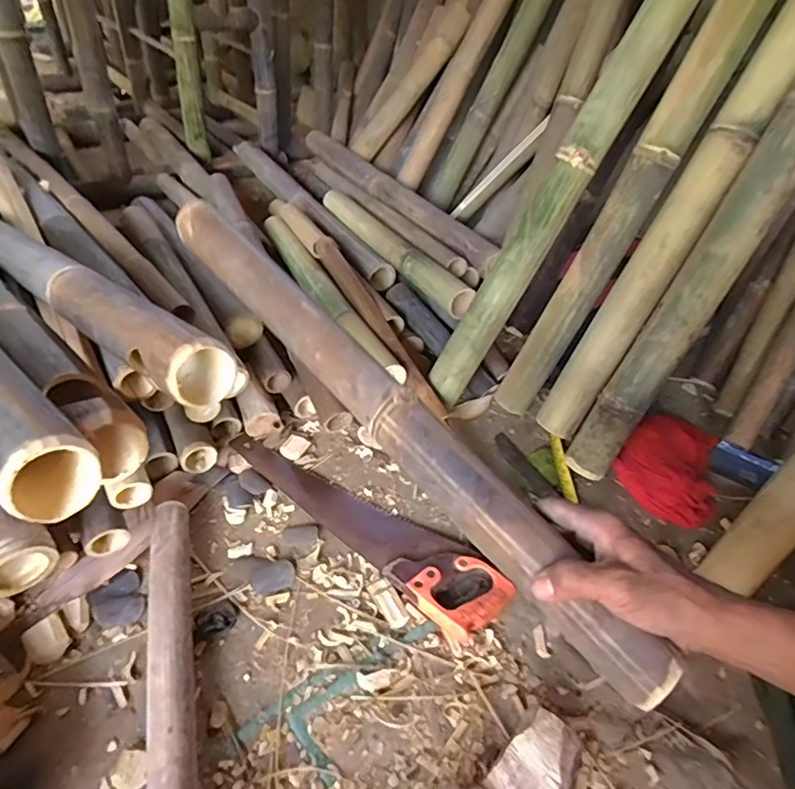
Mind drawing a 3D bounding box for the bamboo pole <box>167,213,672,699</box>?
[{"bbox_3d":[-0.026,-0.001,0.501,0.048,0.042,0.633,-28,60,-35],"label":"bamboo pole"}]

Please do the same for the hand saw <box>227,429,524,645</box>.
[{"bbox_3d":[-0.055,0.180,0.840,0.500,0.031,0.118,33,46,28],"label":"hand saw"}]

